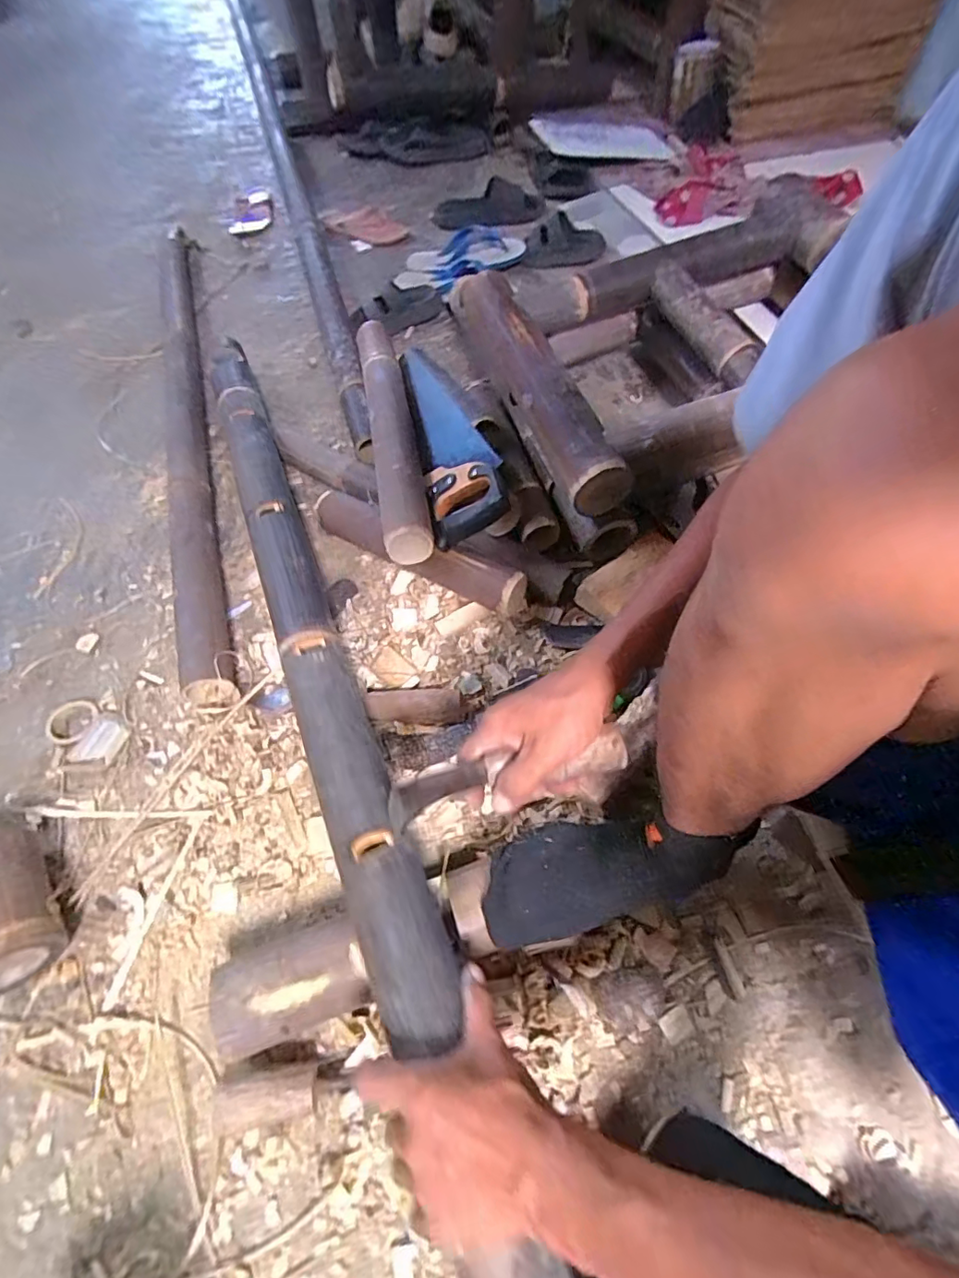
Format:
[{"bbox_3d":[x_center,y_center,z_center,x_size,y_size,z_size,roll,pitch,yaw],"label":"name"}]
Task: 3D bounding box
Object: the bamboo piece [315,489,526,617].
[{"bbox_3d":[-0.094,-0.122,0.744,0.338,0.080,0.064,25,62,16],"label":"bamboo piece"}]

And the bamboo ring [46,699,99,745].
[{"bbox_3d":[-0.494,0.099,0.647,0.060,0.010,0.056,-1,58,1],"label":"bamboo ring"}]

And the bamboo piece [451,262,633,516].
[{"bbox_3d":[0.076,-0.371,0.779,0.089,0.101,0.487,-18,60,-10],"label":"bamboo piece"}]

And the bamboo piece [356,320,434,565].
[{"bbox_3d":[-0.135,-0.314,0.801,0.063,0.074,0.529,-11,59,-6],"label":"bamboo piece"}]

